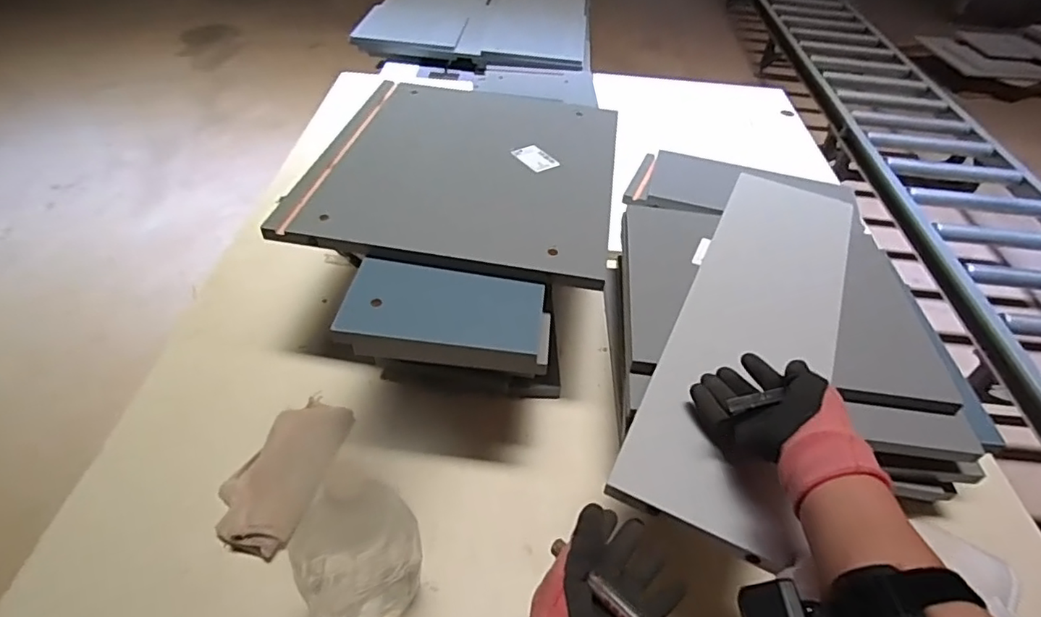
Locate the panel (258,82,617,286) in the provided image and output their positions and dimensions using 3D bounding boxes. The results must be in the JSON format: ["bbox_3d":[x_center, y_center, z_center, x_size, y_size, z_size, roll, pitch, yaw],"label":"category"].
[{"bbox_3d":[-0.066,-0.190,0.752,0.378,0.020,0.410,10,44,4],"label":"panel"}]

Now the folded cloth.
[{"bbox_3d":[-0.243,0.164,0.590,0.092,0.033,0.168,15,45,9],"label":"folded cloth"}]

